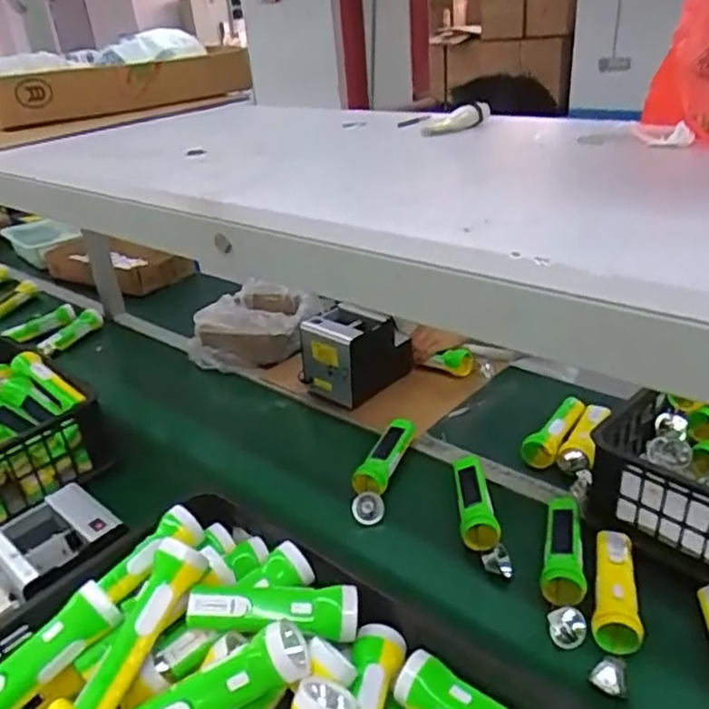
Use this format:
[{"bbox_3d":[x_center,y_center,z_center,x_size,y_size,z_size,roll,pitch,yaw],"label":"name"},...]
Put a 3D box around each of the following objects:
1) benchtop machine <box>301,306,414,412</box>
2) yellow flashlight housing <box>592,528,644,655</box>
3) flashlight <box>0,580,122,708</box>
[{"bbox_3d":[0.012,-0.002,1.279,0.204,0.169,0.132,-23,32,-35],"label":"benchtop machine"},{"bbox_3d":[0.325,0.282,0.796,0.055,0.041,0.175,7,27,19],"label":"yellow flashlight housing"},{"bbox_3d":[-0.310,0.299,0.626,0.044,0.044,0.167,23,54,42],"label":"flashlight"}]

